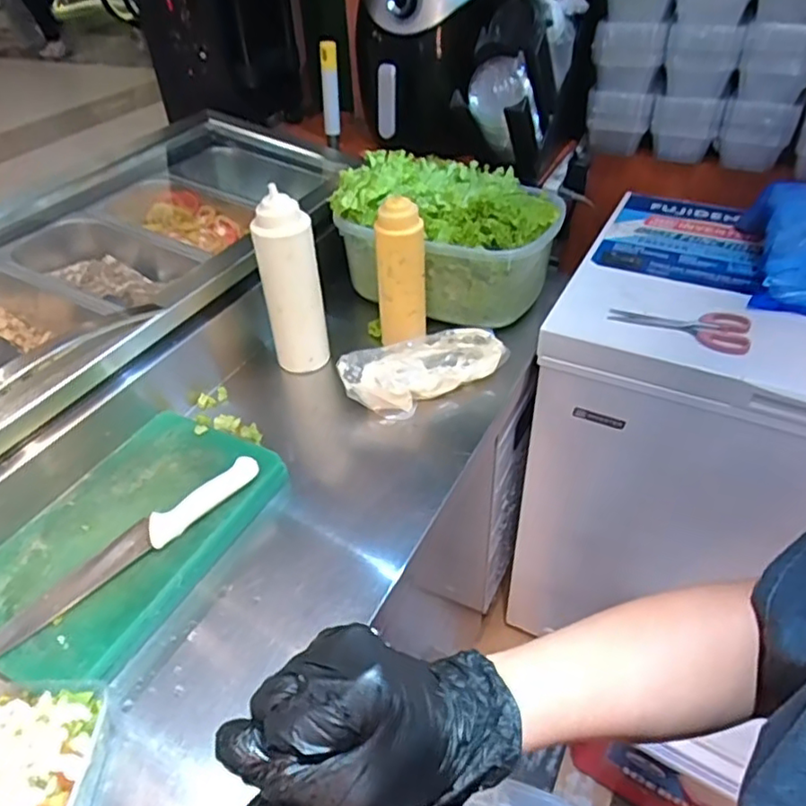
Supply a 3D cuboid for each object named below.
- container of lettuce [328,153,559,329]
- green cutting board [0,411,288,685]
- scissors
[{"bbox_3d":[0.072,-0.267,0.995,0.338,0.173,0.226,14,44,18],"label":"container of lettuce"},{"bbox_3d":[-0.296,0.138,0.664,0.206,0.025,0.314,16,45,20],"label":"green cutting board"},{"bbox_3d":[0.386,-0.109,0.870,0.183,0.019,0.074,13,43,17],"label":"scissors"}]

